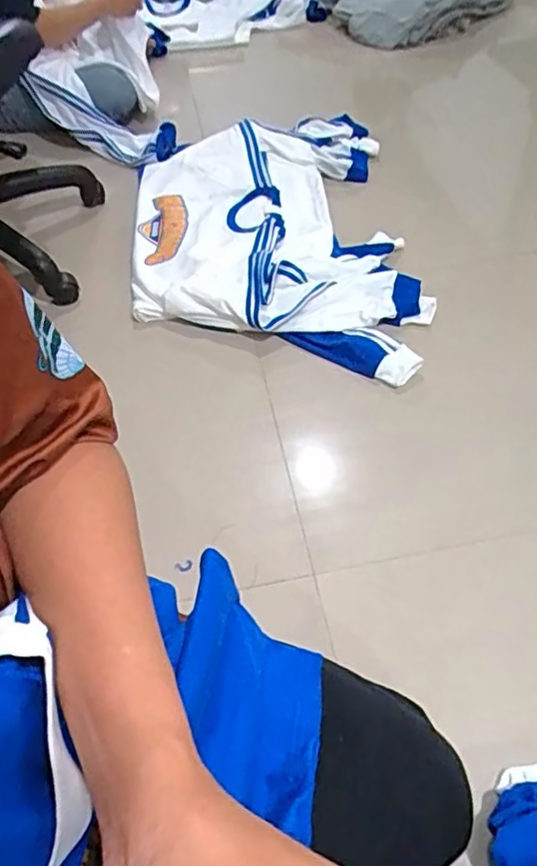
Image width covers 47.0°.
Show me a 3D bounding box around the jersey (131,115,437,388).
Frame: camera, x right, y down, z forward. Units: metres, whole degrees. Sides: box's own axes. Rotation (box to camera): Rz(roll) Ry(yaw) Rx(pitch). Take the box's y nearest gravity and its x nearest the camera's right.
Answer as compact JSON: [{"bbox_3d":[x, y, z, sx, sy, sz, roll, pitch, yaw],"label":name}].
[{"bbox_3d":[-0.010,-0.424,1.297,0.547,0.074,0.870,-7,51,0],"label":"jersey"}]

